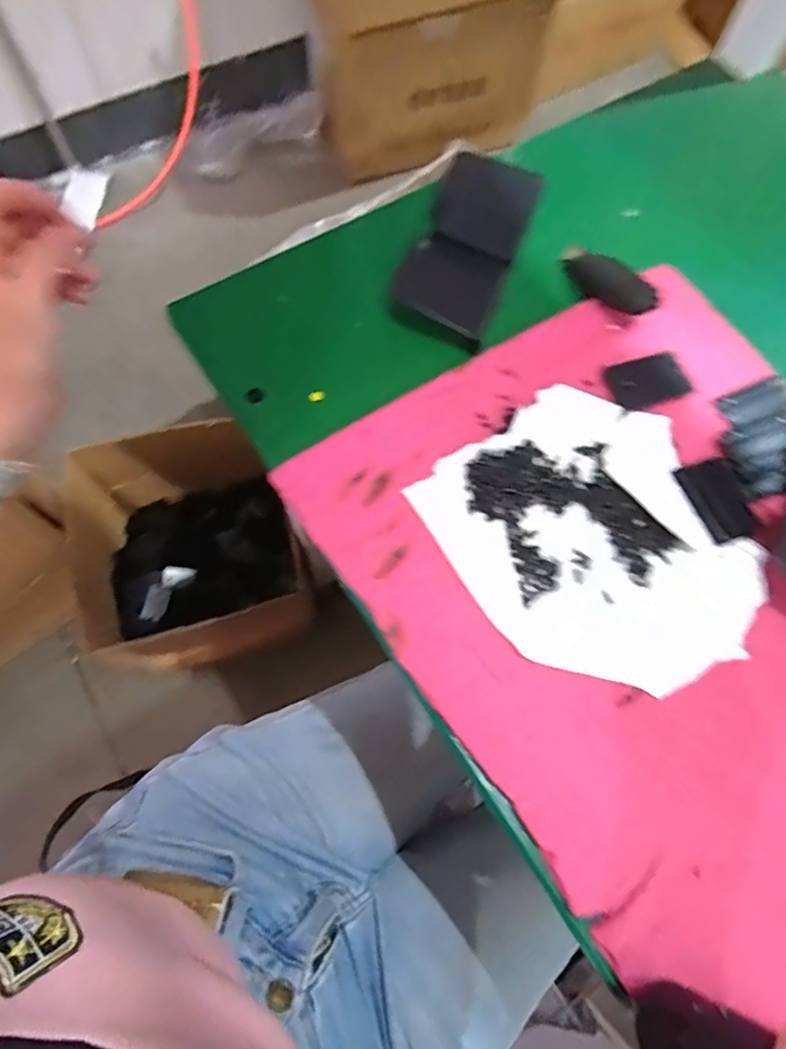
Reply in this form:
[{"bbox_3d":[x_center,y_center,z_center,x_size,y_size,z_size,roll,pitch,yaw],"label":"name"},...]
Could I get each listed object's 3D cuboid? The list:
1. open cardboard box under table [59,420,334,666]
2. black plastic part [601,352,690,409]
[{"bbox_3d":[-0.329,0.039,1.014,0.340,0.256,0.367,-20,71,-10],"label":"open cardboard box under table"},{"bbox_3d":[0.172,-0.098,0.400,0.052,0.004,0.034,-17,70,-9],"label":"black plastic part"}]

